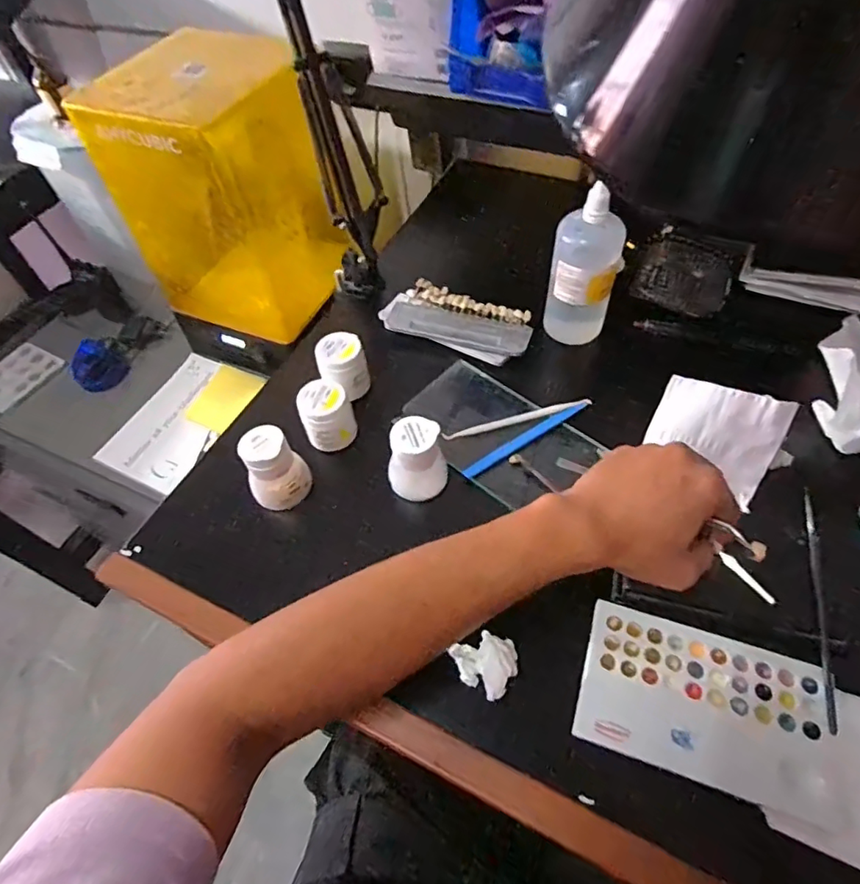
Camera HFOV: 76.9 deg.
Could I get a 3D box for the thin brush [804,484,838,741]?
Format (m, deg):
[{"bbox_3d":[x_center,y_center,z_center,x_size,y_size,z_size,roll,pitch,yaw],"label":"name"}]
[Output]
[{"bbox_3d":[0.274,0.108,0.380,0.009,0.011,0.175,12,57,12],"label":"thin brush"}]

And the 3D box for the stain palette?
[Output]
[{"bbox_3d":[0.179,0.170,0.354,0.151,0.008,0.091,15,61,15],"label":"stain palette"}]

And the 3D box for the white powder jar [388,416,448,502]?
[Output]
[{"bbox_3d":[-0.010,0.016,0.448,0.041,0.067,0.042,-2,55,3],"label":"white powder jar"}]

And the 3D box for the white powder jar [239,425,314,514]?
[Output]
[{"bbox_3d":[-0.129,0.024,0.451,0.047,0.067,0.043,-2,55,3],"label":"white powder jar"}]

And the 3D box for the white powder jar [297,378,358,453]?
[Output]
[{"bbox_3d":[-0.092,-0.025,0.487,0.043,0.058,0.040,-2,55,3],"label":"white powder jar"}]

